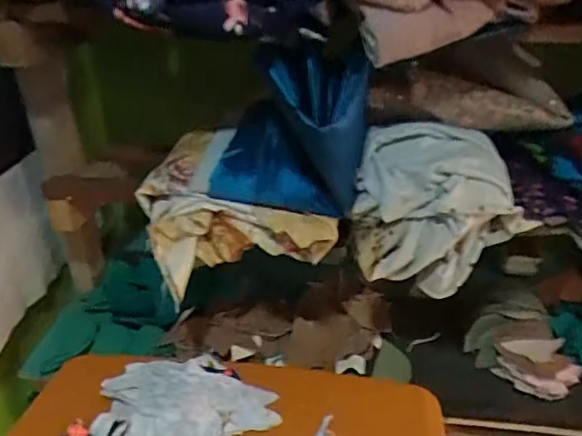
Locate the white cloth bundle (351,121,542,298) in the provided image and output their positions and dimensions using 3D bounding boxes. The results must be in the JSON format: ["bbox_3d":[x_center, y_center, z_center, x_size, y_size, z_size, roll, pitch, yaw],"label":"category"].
[{"bbox_3d":[0.183,-0.019,0.712,0.203,0.164,0.122,0,29,1],"label":"white cloth bundle"}]

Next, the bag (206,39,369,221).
[{"bbox_3d":[0.004,-0.124,0.718,0.176,0.180,0.190,7,30,14],"label":"bag"}]

